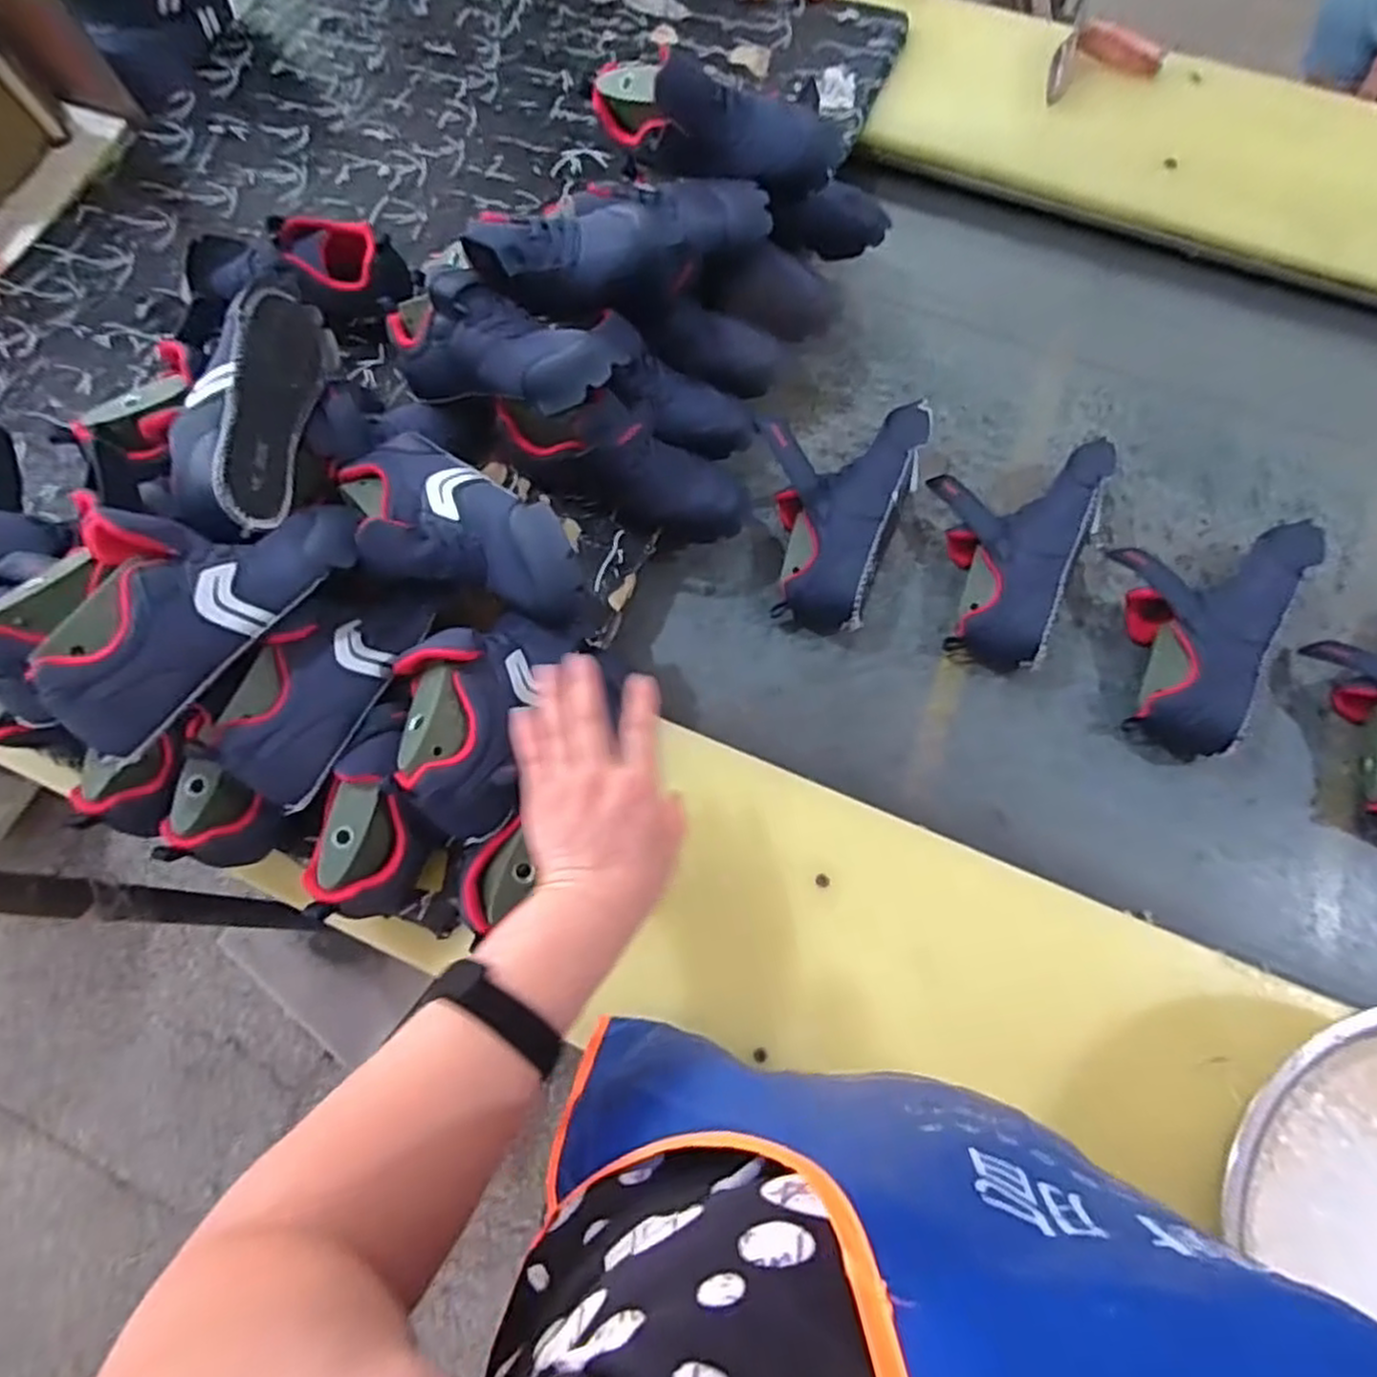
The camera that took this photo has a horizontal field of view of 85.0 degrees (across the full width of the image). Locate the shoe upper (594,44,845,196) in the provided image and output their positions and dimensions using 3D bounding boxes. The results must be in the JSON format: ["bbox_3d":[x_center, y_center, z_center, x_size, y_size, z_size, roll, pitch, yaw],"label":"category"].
[{"bbox_3d":[0.019,-0.520,0.702,0.236,0.101,0.088,19,73,7],"label":"shoe upper"}]

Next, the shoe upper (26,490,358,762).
[{"bbox_3d":[-0.342,-0.069,0.516,0.108,0.077,0.224,31,74,11],"label":"shoe upper"}]

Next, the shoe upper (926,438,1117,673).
[{"bbox_3d":[0.308,-0.138,0.731,0.156,0.081,0.228,17,71,6],"label":"shoe upper"}]

